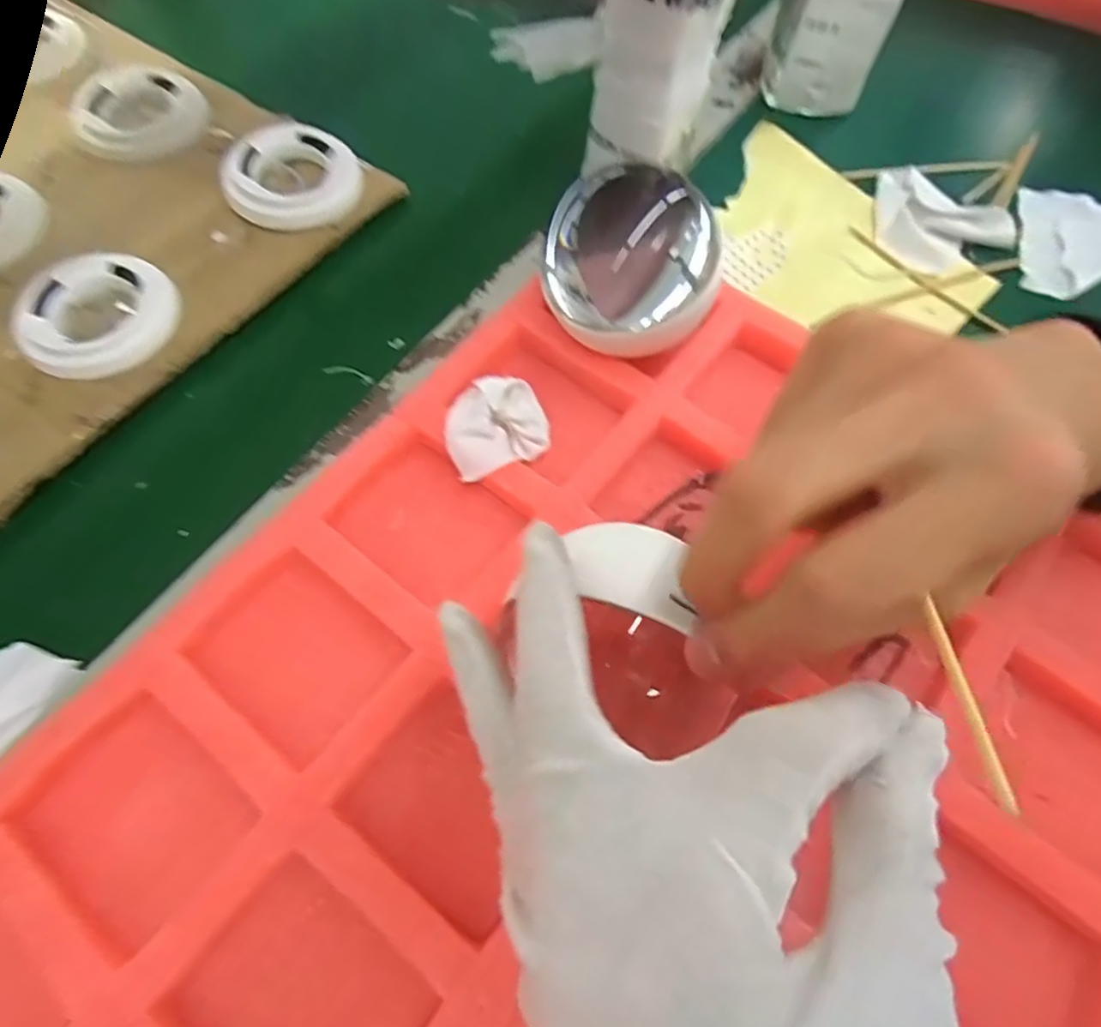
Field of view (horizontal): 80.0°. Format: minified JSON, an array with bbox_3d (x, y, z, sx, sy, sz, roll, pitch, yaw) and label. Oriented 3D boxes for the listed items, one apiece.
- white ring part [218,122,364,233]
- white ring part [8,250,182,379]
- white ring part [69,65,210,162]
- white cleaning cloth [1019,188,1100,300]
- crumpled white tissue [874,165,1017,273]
[{"bbox_3d":[-0.140,-0.184,0.358,0.066,0.019,0.065,1,65,-2],"label":"white ring part"},{"bbox_3d":[-0.218,-0.096,0.315,0.069,0.013,0.063,-12,66,-9],"label":"white ring part"},{"bbox_3d":[-0.238,-0.233,0.381,0.072,0.012,0.072,1,65,-2],"label":"white ring part"},{"bbox_3d":[0.310,-0.150,0.373,0.080,0.007,0.085,17,65,5],"label":"white cleaning cloth"},{"bbox_3d":[0.215,-0.167,0.374,0.065,0.011,0.077,-39,72,-19],"label":"crumpled white tissue"}]

